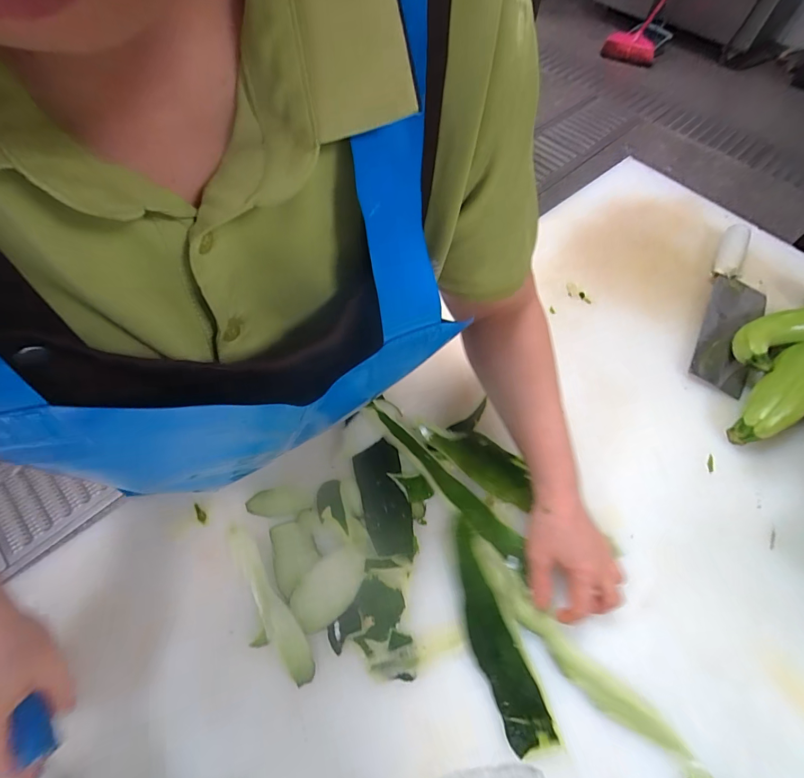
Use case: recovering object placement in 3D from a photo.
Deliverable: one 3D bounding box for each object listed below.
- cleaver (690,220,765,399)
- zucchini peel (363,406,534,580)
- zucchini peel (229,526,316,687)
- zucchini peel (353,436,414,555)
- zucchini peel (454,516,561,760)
[{"bbox_3d":[0.483,-0.127,0.574,0.076,0.019,0.310,27,64,12],"label":"cleaver"},{"bbox_3d":[0.046,0.100,0.452,0.029,0.010,0.234,-38,72,-21],"label":"zucchini peel"},{"bbox_3d":[-0.133,0.208,0.398,0.027,0.006,0.159,-32,67,-17],"label":"zucchini peel"},{"bbox_3d":[-0.020,0.119,0.445,0.051,0.006,0.123,-10,62,-7],"label":"zucchini peel"},{"bbox_3d":[0.085,0.231,0.391,0.042,0.010,0.194,-17,63,-11],"label":"zucchini peel"}]

